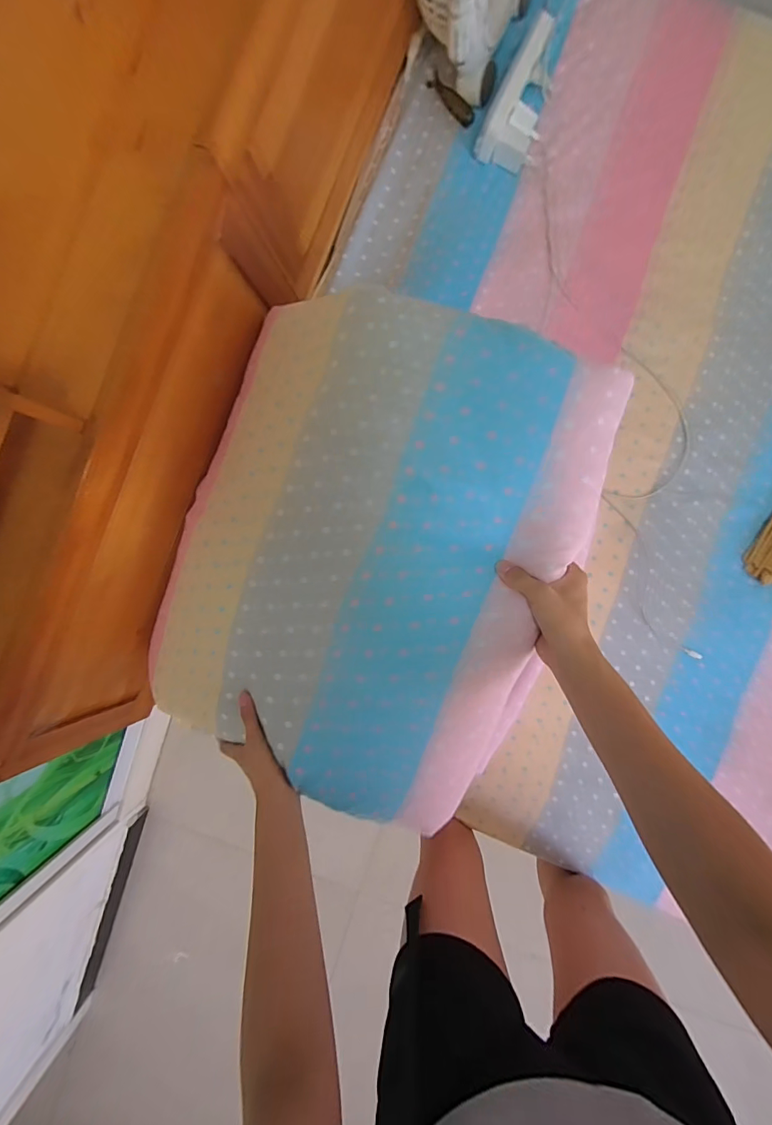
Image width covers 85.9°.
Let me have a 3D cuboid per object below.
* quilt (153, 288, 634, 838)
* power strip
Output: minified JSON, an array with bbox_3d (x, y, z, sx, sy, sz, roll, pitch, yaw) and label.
[{"bbox_3d":[-0.036,-0.008,0.473,0.440,0.137,0.535,20,92,3],"label":"quilt"},{"bbox_3d":[0.218,-0.783,0.681,0.046,0.054,0.242,29,93,3],"label":"power strip"}]

